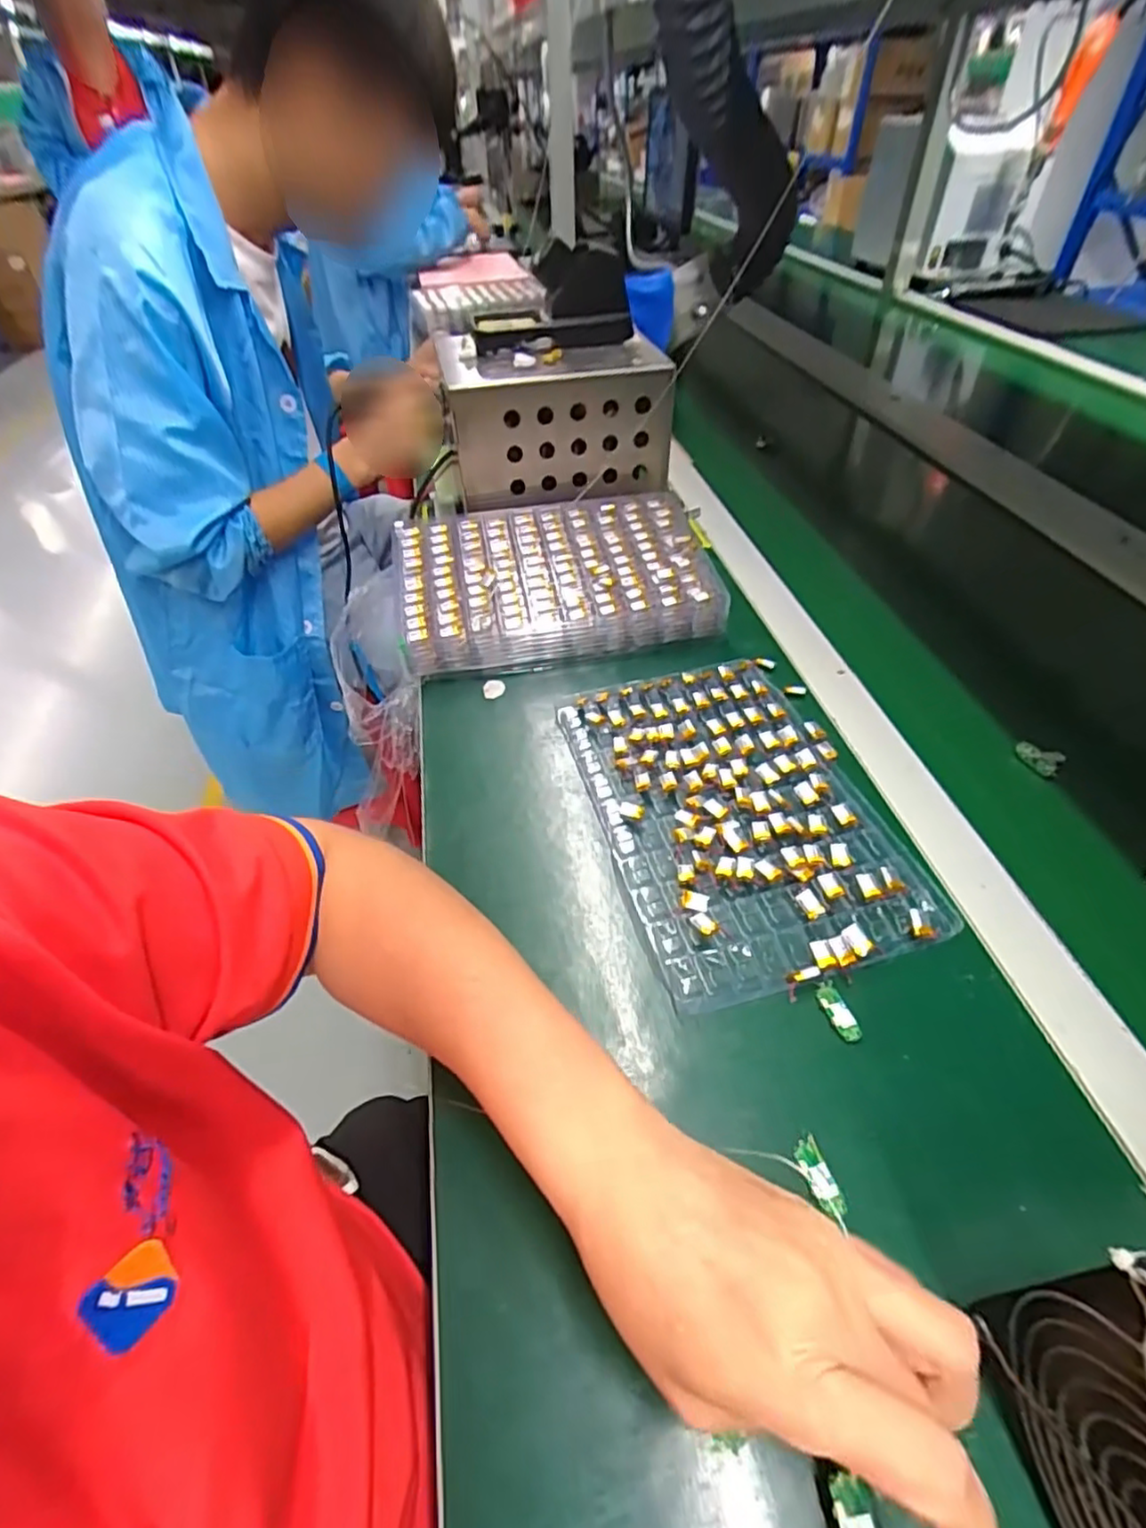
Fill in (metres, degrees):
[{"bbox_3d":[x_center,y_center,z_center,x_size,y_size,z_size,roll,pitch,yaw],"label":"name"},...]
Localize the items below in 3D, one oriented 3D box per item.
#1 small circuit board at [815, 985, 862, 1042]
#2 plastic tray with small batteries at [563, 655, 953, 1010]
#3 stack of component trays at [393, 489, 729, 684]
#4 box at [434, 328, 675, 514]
[{"bbox_3d":[0.135,0.126,0.336,0.012,0.004,0.027,-18,48,-15],"label":"small circuit board"},{"bbox_3d":[0.102,0.022,0.434,0.167,0.014,0.249,-12,47,-10],"label":"plastic tray with small batteries"},{"bbox_3d":[-0.018,-0.163,0.589,0.268,0.058,0.172,-9,46,-6],"label":"stack of component trays"},{"bbox_3d":[-0.018,-0.339,0.649,0.203,0.112,0.127,-11,47,-8],"label":"box"}]

